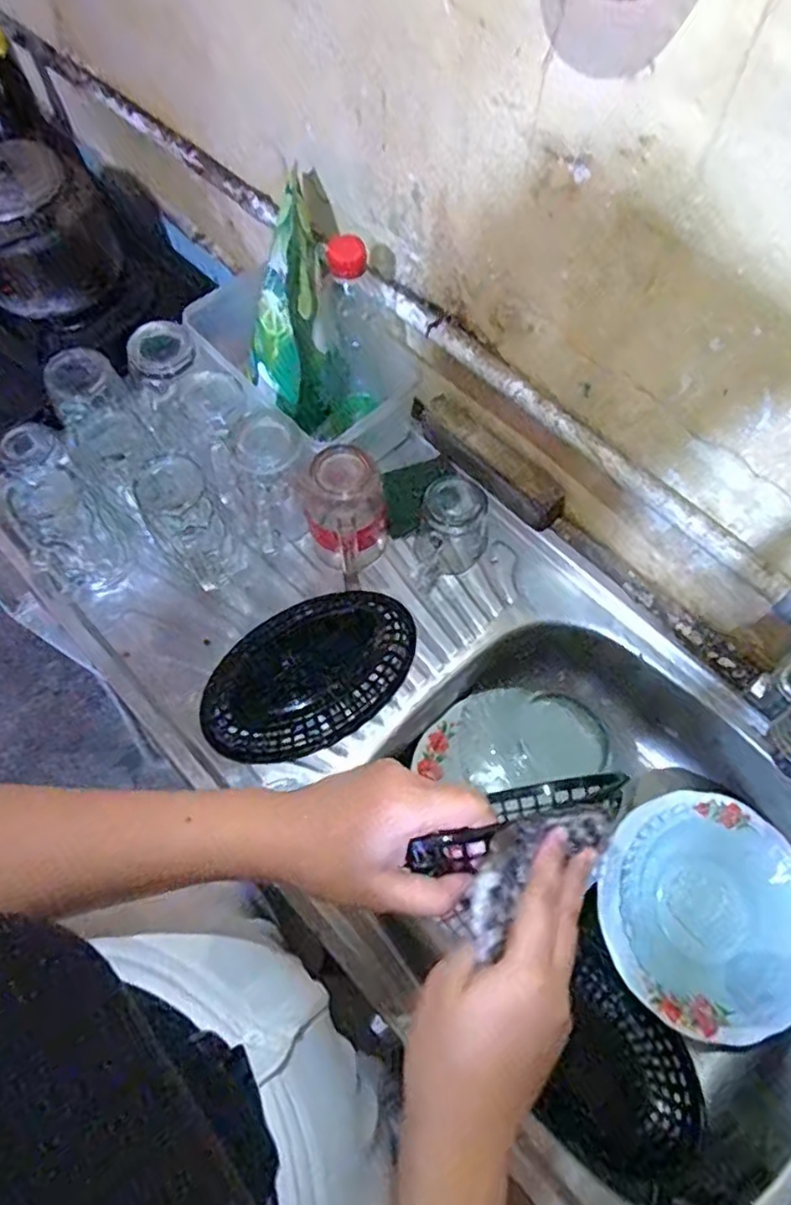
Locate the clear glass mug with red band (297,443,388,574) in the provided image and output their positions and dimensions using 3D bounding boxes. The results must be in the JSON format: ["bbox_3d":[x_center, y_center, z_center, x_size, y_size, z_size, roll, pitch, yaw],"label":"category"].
[{"bbox_3d":[-0.048,-0.085,0.642,0.062,0.123,0.079,-38,72,-14],"label":"clear glass mug with red band"}]

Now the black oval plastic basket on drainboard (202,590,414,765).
[{"bbox_3d":[-0.081,0.064,0.619,0.207,0.033,0.132,-36,71,-13],"label":"black oval plastic basket on drainboard"}]

